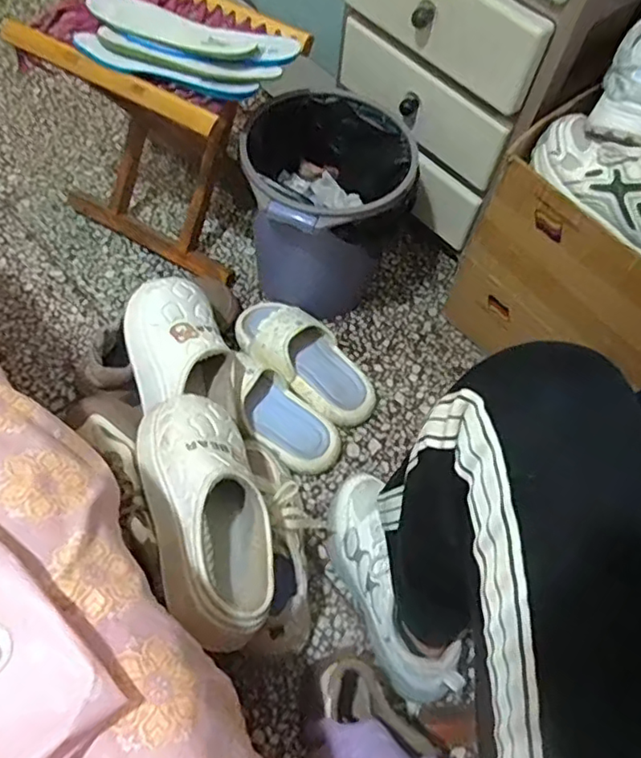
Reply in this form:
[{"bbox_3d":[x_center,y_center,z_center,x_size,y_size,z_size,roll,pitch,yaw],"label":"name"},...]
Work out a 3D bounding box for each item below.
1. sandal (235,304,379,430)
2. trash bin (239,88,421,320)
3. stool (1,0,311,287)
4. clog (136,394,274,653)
[{"bbox_3d":[-0.019,-0.034,0.840,0.239,0.079,0.109,39,64,17],"label":"sandal"},{"bbox_3d":[0.004,-0.233,0.848,0.219,0.247,0.246,2,61,-4],"label":"trash bin"},{"bbox_3d":[-0.207,-0.369,0.869,0.326,0.313,0.246,32,62,13],"label":"stool"},{"bbox_3d":[-0.111,0.123,0.570,0.107,0.085,0.253,-14,63,-13],"label":"clog"}]

